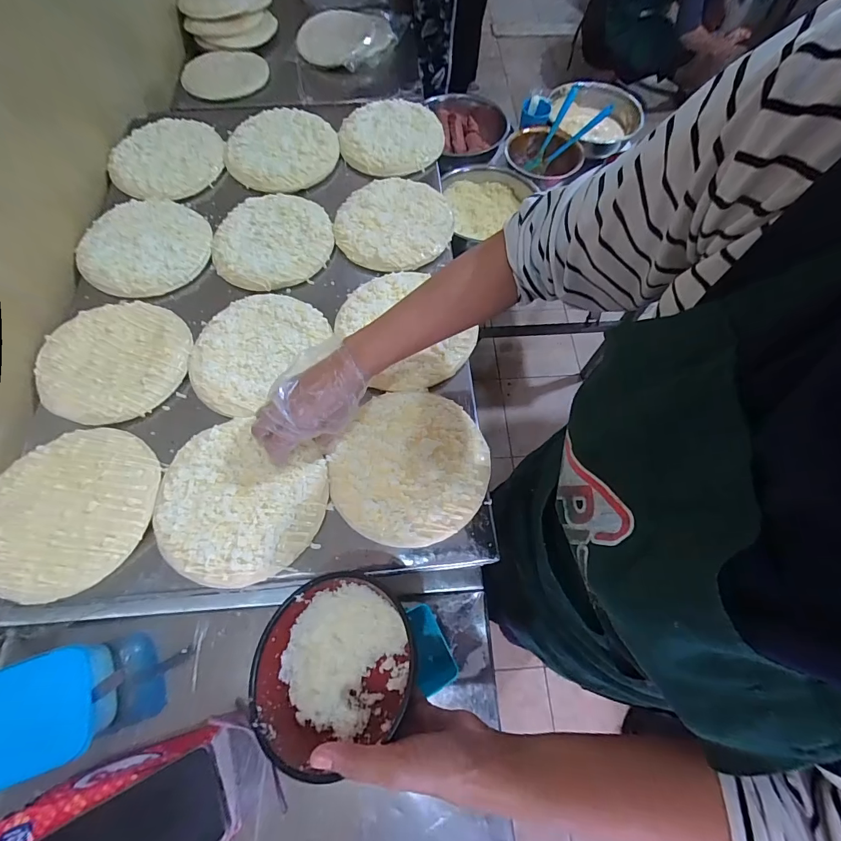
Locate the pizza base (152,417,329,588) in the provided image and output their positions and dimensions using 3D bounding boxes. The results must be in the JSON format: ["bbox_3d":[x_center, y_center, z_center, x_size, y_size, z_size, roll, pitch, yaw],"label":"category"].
[{"bbox_3d":[-0.219,0.097,0.472,0.193,0.017,0.173,25,69,10],"label":"pizza base"}]

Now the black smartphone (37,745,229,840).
[{"bbox_3d":[-0.266,0.380,0.360,0.169,0.004,0.074,-25,69,-10],"label":"black smartphone"}]

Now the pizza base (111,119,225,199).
[{"bbox_3d":[-0.471,-0.485,0.743,0.186,0.021,0.199,1,69,-2],"label":"pizza base"}]

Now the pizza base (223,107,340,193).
[{"bbox_3d":[-0.266,-0.513,0.753,0.201,0.020,0.196,0,71,1],"label":"pizza base"}]

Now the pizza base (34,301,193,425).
[{"bbox_3d":[-0.432,-0.088,0.568,0.192,0.018,0.190,0,67,0],"label":"pizza base"}]

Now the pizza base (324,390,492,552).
[{"bbox_3d":[-0.010,0.052,0.494,0.182,0.022,0.197,0,67,0],"label":"pizza base"}]

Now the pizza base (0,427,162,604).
[{"bbox_3d":[-0.411,0.102,0.471,0.184,0.020,0.194,-3,67,-1],"label":"pizza base"}]

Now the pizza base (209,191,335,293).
[{"bbox_3d":[-0.245,-0.299,0.665,0.190,0.026,0.181,-12,67,-5],"label":"pizza base"}]

